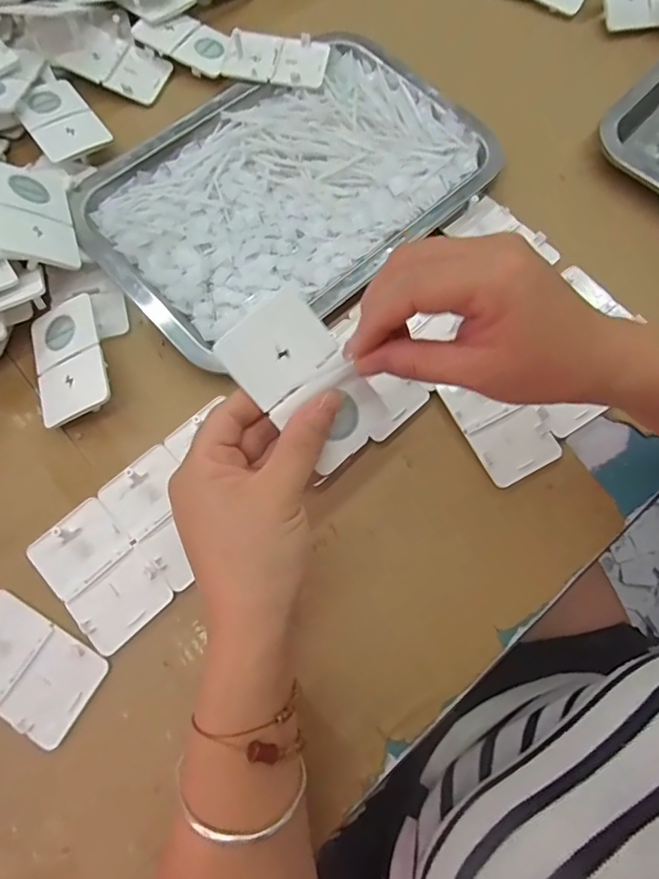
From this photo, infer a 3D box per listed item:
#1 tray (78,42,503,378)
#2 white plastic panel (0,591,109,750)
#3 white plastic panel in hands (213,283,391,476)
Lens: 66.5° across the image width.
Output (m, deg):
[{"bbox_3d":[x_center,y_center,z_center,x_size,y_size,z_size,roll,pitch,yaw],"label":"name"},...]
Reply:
[{"bbox_3d":[-0.032,-0.198,0.395,0.298,0.020,0.206,-41,79,-13],"label":"tray"},{"bbox_3d":[-0.177,0.132,0.292,0.085,0.007,0.052,30,74,7],"label":"white plastic panel"},{"bbox_3d":[-0.011,-0.029,0.255,0.051,0.004,0.085,-42,101,-14],"label":"white plastic panel in hands"}]

